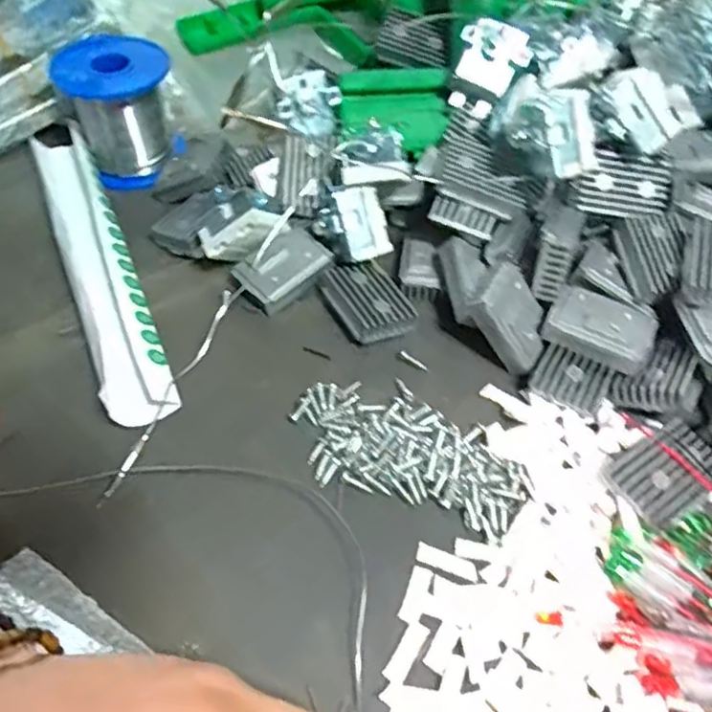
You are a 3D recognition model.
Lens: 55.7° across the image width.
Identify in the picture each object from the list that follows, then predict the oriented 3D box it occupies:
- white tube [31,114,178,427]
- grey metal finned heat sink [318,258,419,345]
[{"bbox_3d":[-0.140,-0.065,0.356,0.030,0.021,0.239,-20,54,-16],"label":"white tube"},{"bbox_3d":[0.006,-0.028,0.337,0.036,0.012,0.046,-19,54,-16],"label":"grey metal finned heat sink"}]

